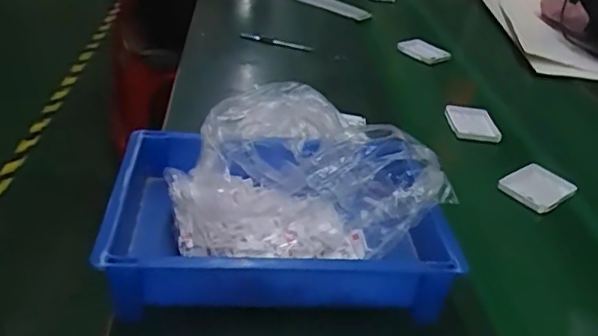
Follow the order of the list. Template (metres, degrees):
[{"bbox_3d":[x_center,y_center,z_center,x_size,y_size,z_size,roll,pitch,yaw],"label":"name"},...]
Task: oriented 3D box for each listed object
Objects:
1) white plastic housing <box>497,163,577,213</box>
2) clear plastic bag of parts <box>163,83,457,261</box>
[{"bbox_3d":[0.308,0.024,0.721,0.086,0.009,0.072,-23,43,-30],"label":"white plastic housing"},{"bbox_3d":[0.006,0.012,0.522,0.242,0.151,0.133,6,32,-2],"label":"clear plastic bag of parts"}]

